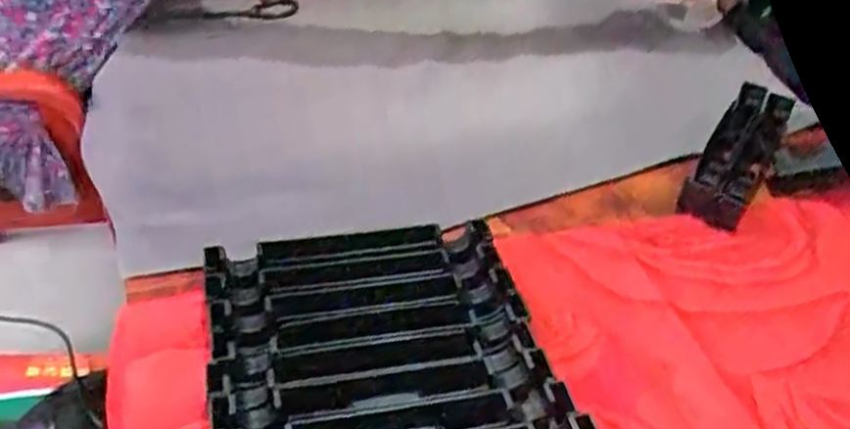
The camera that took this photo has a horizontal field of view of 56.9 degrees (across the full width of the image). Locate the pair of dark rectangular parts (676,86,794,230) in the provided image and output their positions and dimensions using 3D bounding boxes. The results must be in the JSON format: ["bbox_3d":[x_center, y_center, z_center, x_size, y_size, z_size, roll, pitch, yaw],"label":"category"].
[{"bbox_3d":[0.275,-0.058,0.678,0.050,0.017,0.209,23,43,23],"label":"pair of dark rectangular parts"}]

